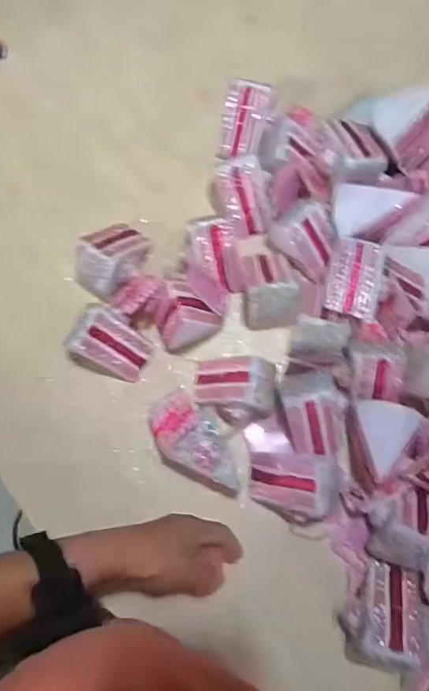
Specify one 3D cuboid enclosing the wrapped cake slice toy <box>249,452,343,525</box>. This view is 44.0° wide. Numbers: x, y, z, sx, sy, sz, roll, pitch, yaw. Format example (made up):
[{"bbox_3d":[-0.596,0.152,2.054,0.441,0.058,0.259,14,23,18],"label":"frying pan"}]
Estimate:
[{"bbox_3d":[0.080,0.145,0.539,0.086,0.082,0.063,8,75,2],"label":"wrapped cake slice toy"}]

